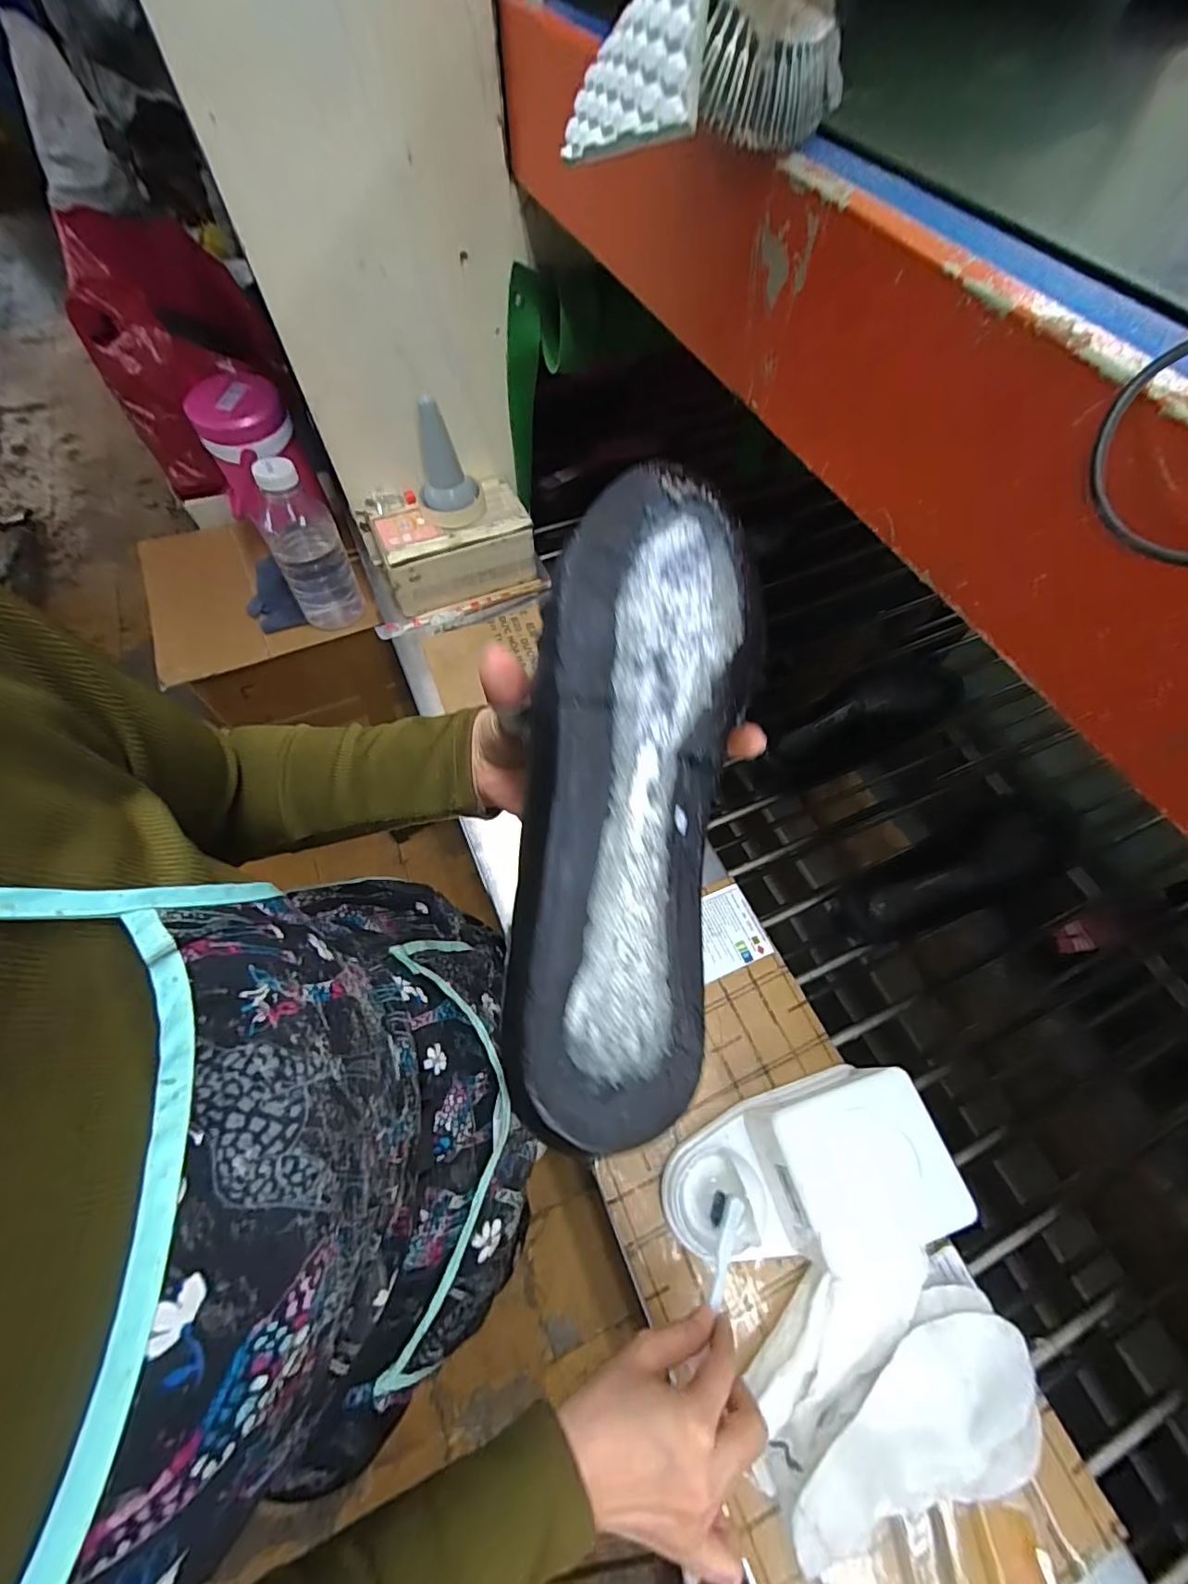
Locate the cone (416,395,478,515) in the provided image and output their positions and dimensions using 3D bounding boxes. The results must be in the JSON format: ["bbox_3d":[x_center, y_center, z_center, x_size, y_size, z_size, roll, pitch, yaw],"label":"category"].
[{"bbox_3d":[-0.183,-0.407,0.663,0.070,0.113,0.066,-13,63,-8],"label":"cone"}]

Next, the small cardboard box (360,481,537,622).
[{"bbox_3d":[-0.193,-0.330,0.744,0.206,0.084,0.121,-18,63,-10],"label":"small cardboard box"}]

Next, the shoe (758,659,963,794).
[{"bbox_3d":[0.329,-0.082,0.689,0.269,0.081,0.100,-23,64,-13],"label":"shoe"}]

